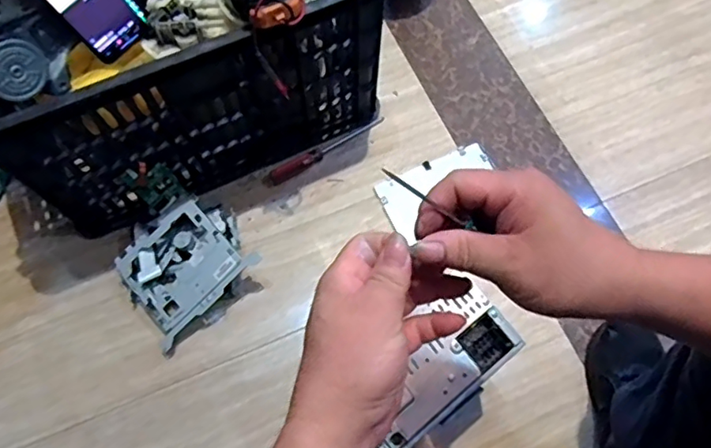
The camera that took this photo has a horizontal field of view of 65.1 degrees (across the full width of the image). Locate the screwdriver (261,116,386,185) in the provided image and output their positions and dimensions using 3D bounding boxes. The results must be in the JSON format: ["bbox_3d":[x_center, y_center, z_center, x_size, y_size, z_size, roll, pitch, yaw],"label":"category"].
[{"bbox_3d":[-0.045,-0.111,0.844,0.206,0.023,0.020,-30,71,-9],"label":"screwdriver"}]

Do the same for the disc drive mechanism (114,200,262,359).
[{"bbox_3d":[-0.235,0.053,0.753,0.167,0.040,0.160,-38,76,1],"label":"disc drive mechanism"}]

